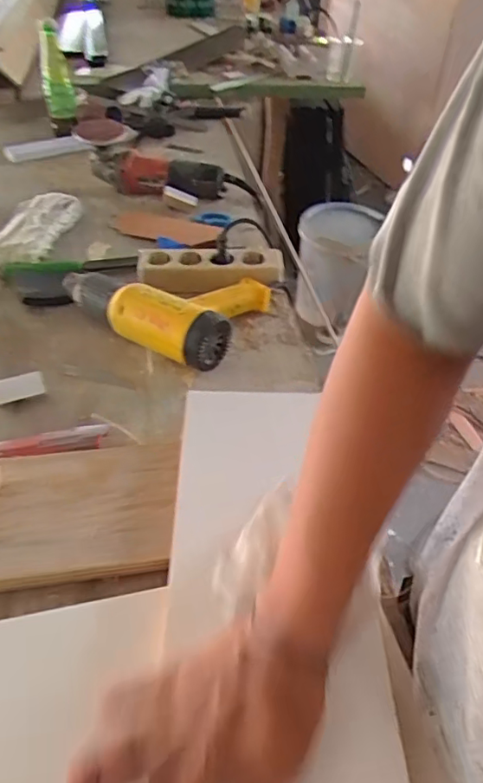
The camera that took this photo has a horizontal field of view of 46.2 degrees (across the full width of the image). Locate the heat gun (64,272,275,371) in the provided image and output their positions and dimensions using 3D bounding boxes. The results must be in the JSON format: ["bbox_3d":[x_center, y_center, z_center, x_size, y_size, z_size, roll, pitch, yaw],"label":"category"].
[{"bbox_3d":[-0.106,-0.126,0.743,0.241,0.071,0.179,22,46,19],"label":"heat gun"}]

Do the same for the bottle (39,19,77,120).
[{"bbox_3d":[-0.396,-0.665,1.220,0.064,0.261,0.070,-8,78,-12],"label":"bottle"}]

